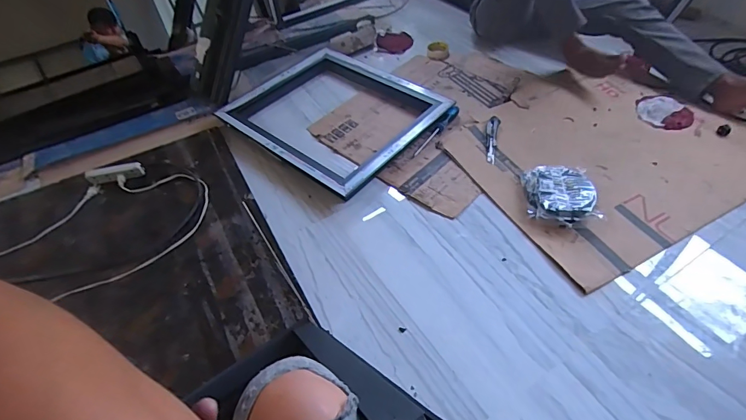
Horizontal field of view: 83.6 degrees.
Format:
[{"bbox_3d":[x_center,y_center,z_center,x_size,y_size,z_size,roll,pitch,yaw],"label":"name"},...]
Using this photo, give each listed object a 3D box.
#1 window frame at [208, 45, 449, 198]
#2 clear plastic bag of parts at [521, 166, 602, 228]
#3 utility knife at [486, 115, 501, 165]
[{"bbox_3d":[-0.124,-0.315,1.333,0.587,0.050,0.518,32,58,27],"label":"window frame"},{"bbox_3d":[0.481,-0.041,1.074,0.170,0.048,0.194,-1,50,2],"label":"clear plastic bag of parts"},{"bbox_3d":[0.354,-0.214,1.242,0.037,0.020,0.183,10,51,11],"label":"utility knife"}]

